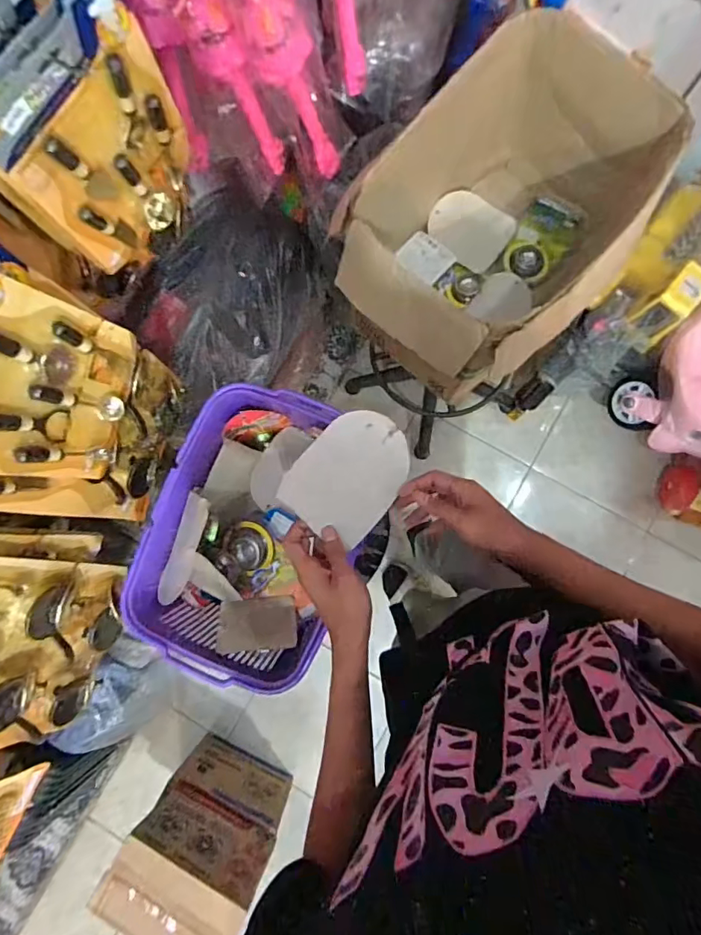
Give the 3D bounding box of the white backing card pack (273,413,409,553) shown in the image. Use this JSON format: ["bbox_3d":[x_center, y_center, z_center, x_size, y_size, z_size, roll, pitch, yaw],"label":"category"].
[{"bbox_3d":[0.002,0.008,0.617,0.116,0.011,0.160,45,74,-10],"label":"white backing card pack"}]

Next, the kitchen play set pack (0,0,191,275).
[{"bbox_3d":[-0.290,-0.373,0.607,0.223,0.266,0.055,-44,84,-3],"label":"kitchen play set pack"}]

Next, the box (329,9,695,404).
[{"bbox_3d":[0.259,-0.419,0.917,0.566,0.386,0.336,-42,84,-3],"label":"box"}]

